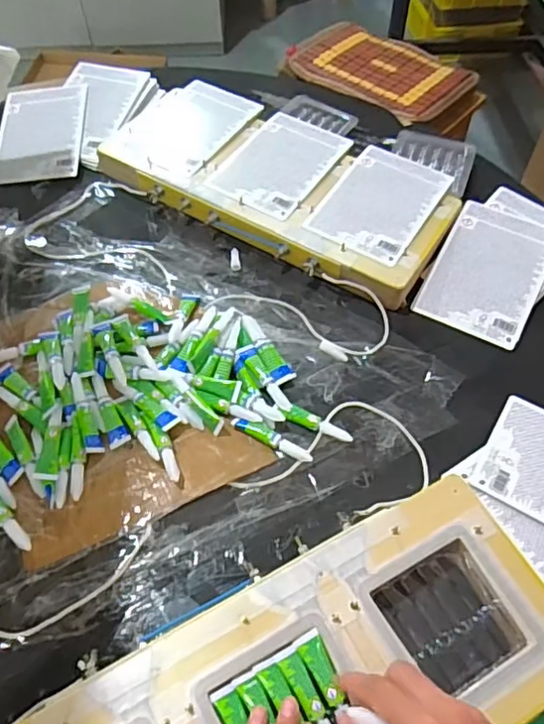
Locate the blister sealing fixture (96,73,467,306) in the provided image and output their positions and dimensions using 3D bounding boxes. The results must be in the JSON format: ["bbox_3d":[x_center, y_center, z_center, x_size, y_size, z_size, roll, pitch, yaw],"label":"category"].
[{"bbox_3d":[0.007,-0.228,0.715,0.427,0.040,0.210,26,60,17],"label":"blister sealing fixture"}]

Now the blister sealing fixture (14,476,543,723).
[{"bbox_3d":[0.011,0.243,0.404,0.421,0.028,0.167,-24,62,-16],"label":"blister sealing fixture"}]

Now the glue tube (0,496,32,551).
[{"bbox_3d":[-0.231,0.132,0.497,0.080,0.007,0.017,35,63,22],"label":"glue tube"}]

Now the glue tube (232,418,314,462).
[{"bbox_3d":[0.000,0.072,0.538,0.081,0.013,0.012,23,59,16],"label":"glue tube"}]

